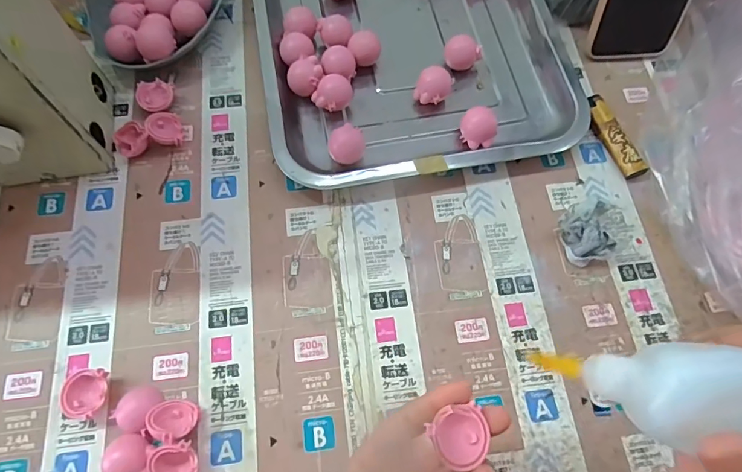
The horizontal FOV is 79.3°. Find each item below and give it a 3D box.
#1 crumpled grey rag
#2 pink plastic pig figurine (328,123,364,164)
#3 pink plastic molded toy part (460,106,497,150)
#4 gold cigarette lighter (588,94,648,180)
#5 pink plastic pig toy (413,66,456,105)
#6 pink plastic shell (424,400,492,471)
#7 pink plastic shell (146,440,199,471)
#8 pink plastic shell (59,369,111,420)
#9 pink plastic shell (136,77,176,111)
[{"bbox_3d":[0.163,-0.003,0.341,0.033,0.024,0.047,-17,70,-8],"label":"crumpled grey rag"},{"bbox_3d":[-0.020,-0.072,0.365,0.028,0.024,0.032,-3,69,-3],"label":"pink plastic pig figurine"},{"bbox_3d":[0.088,-0.088,0.370,0.030,0.027,0.025,25,70,8],"label":"pink plastic molded toy part"},{"bbox_3d":[0.206,-0.086,0.382,0.018,0.013,0.080,-19,70,-9],"label":"gold cigarette lighter"},{"bbox_3d":[0.054,-0.127,0.389,0.030,0.029,0.027,15,69,4],"label":"pink plastic pig toy"},{"bbox_3d":[0.045,0.098,0.218,0.028,0.009,0.025,-16,70,-8],"label":"pink plastic shell"},{"bbox_3d":[-0.122,0.142,0.273,0.027,0.023,0.026,-7,69,-5],"label":"pink plastic shell"},{"bbox_3d":[-0.186,0.103,0.291,0.027,0.016,0.028,1,68,-2],"label":"pink plastic shell"},{"bbox_3d":[-0.184,-0.121,0.384,0.030,0.016,0.030,1,68,-2],"label":"pink plastic shell"}]

